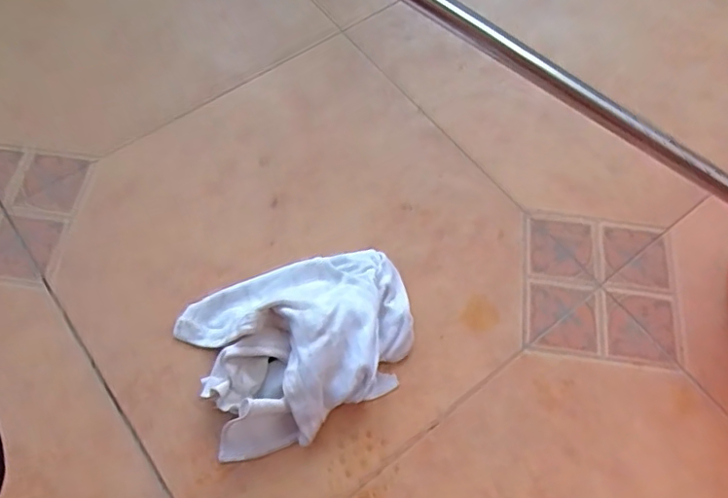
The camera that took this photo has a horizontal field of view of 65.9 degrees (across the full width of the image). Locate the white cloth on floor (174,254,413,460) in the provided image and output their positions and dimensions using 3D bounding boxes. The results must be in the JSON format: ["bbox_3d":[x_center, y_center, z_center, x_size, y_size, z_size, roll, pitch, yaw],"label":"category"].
[{"bbox_3d":[-0.061,0.089,0.579,0.229,0.063,0.174,-22,67,-11],"label":"white cloth on floor"}]

